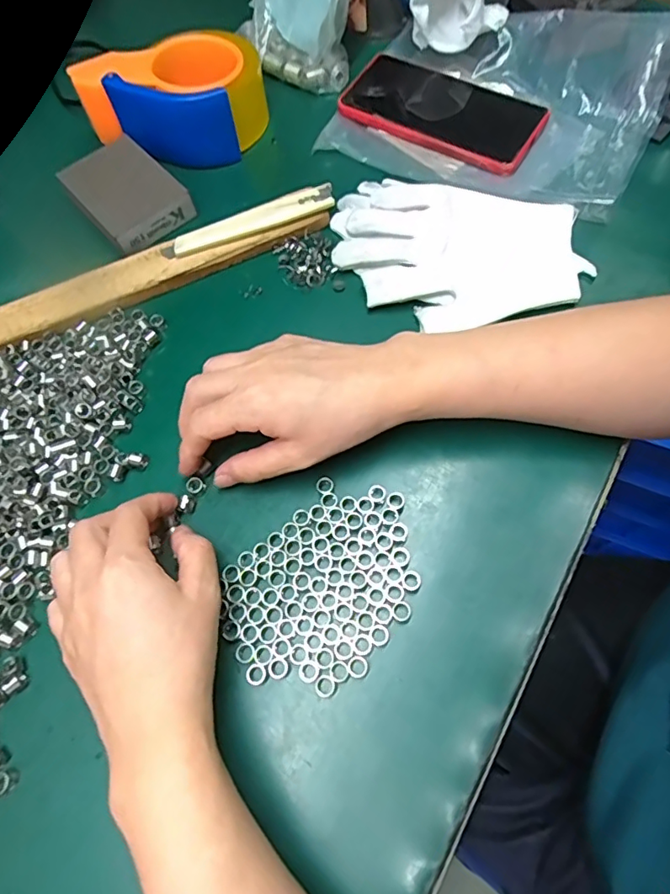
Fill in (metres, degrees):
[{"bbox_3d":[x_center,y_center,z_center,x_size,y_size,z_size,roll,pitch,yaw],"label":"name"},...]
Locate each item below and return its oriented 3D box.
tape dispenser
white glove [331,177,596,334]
[{"bbox_3d":[-0.137,-0.301,0.448,0.148,0.062,0.090,6,66,6],"label":"tape dispenser"},{"bbox_3d":[0.084,-0.141,0.379,0.179,0.021,0.111,13,67,9],"label":"white glove"}]

